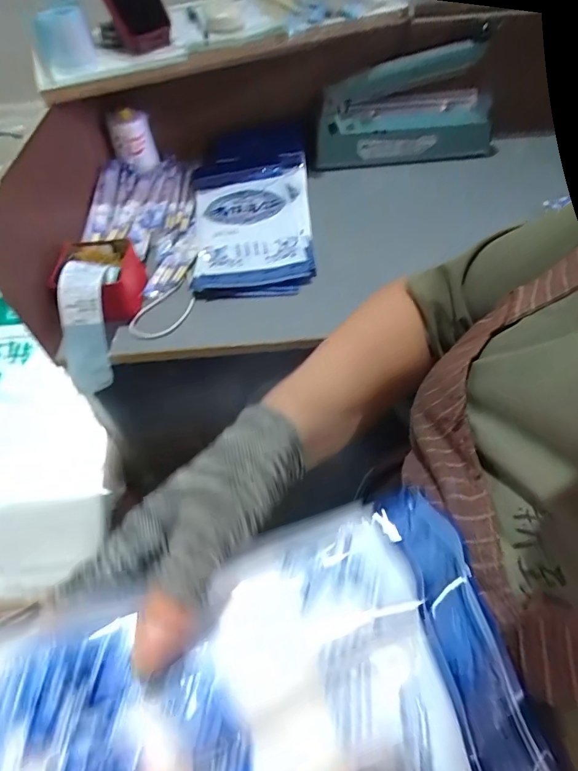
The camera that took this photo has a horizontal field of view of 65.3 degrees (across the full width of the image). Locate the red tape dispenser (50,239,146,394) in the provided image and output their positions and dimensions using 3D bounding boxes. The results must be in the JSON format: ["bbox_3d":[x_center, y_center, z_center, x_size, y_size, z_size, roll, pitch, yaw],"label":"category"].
[{"bbox_3d":[-0.243,-0.101,0.593,0.102,0.103,0.171,-11,52,-5],"label":"red tape dispenser"}]

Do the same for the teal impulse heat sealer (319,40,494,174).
[{"bbox_3d":[0.205,-0.480,0.791,0.311,0.155,0.080,-12,52,-6],"label":"teal impulse heat sealer"}]

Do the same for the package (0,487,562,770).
[{"bbox_3d":[-0.060,0.149,0.174,0.307,0.050,0.129,-16,52,-10],"label":"package"}]

